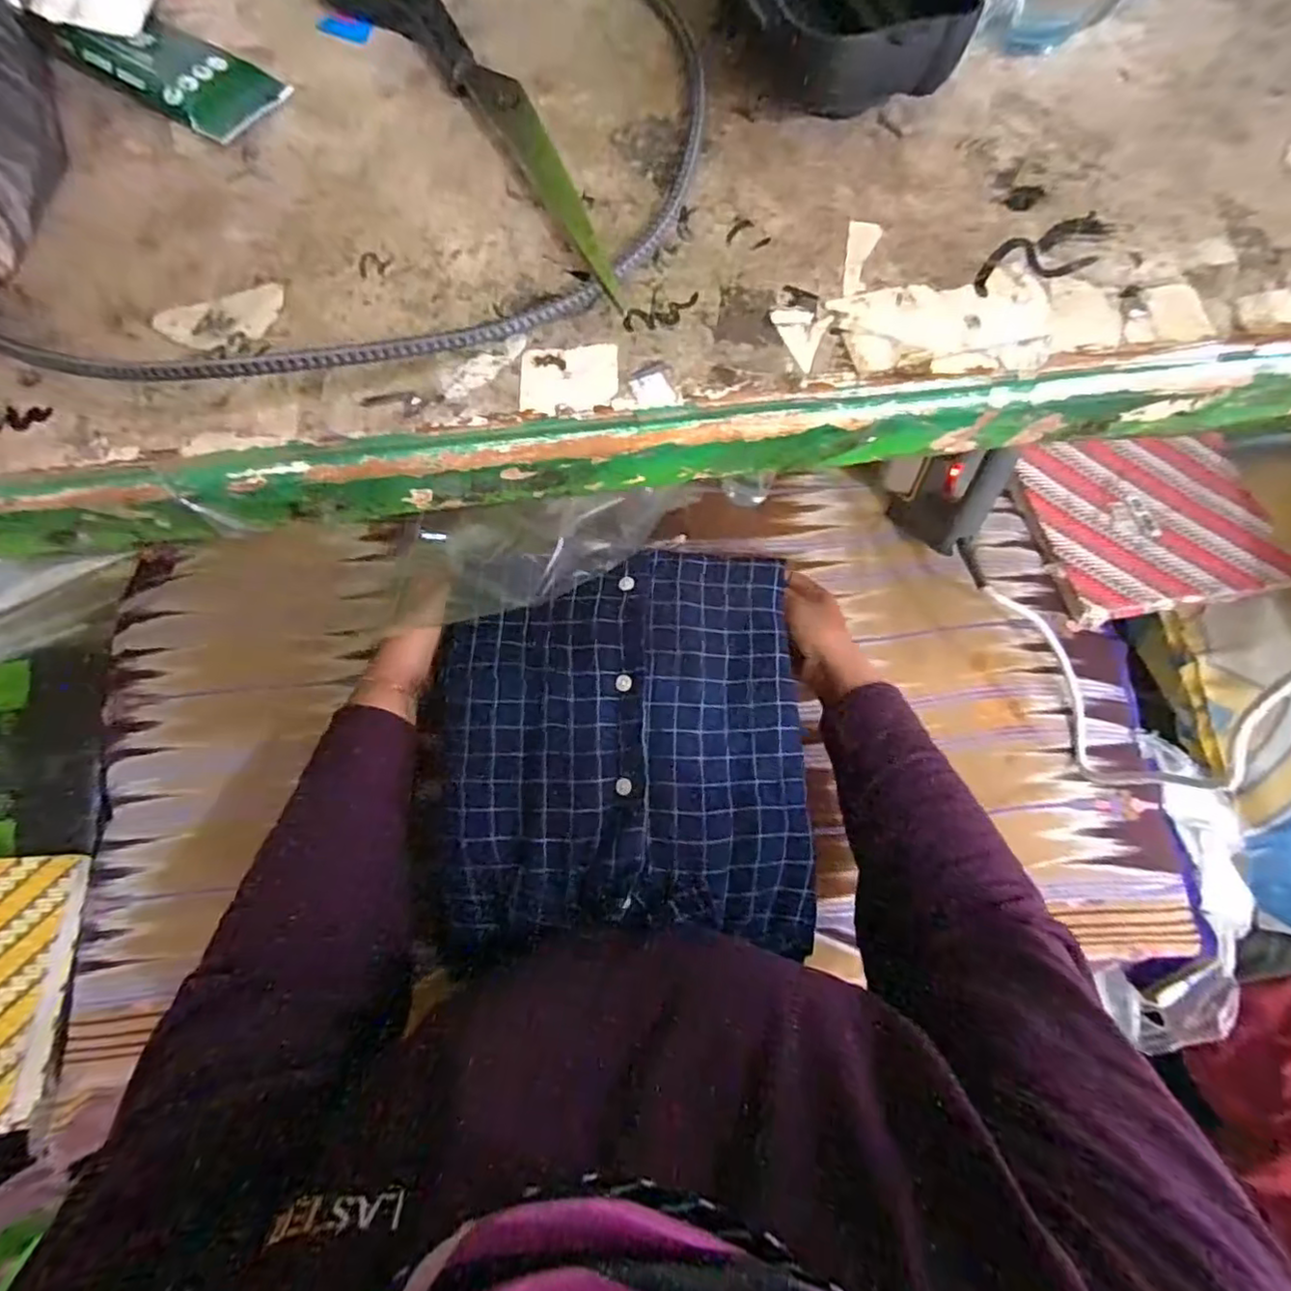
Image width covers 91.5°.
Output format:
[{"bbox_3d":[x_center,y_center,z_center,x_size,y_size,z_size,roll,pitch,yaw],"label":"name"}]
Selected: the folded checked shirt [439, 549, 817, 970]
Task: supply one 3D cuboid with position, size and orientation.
[{"bbox_3d":[-0.017,0.070,0.459,0.259,0.028,0.273,-2,73,-1],"label":"folded checked shirt"}]

